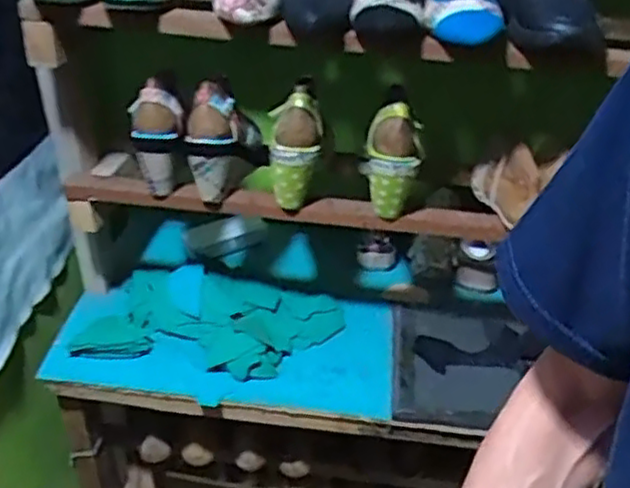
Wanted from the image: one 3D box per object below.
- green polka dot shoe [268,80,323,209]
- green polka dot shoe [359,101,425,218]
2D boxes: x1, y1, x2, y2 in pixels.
[{"bbox_3d":[-0.027,-0.128,0.927,0.068,0.169,0.070,8,9,7],"label":"green polka dot shoe"},{"bbox_3d":[0.100,-0.110,0.925,0.073,0.137,0.070,9,35,9],"label":"green polka dot shoe"}]

